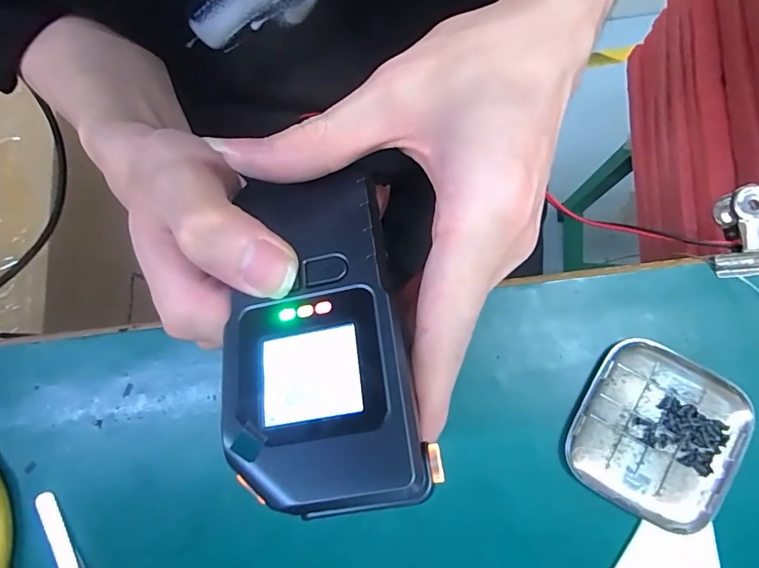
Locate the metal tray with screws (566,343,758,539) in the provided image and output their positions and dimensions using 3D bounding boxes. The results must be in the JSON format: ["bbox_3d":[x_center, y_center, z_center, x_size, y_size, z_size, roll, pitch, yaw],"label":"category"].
[{"bbox_3d":[0.128,0.070,0.210,0.071,0.015,0.072,27,82,8],"label":"metal tray with screws"}]

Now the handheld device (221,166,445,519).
[{"bbox_3d":[-0.022,0.013,0.140,0.057,0.020,0.107,-12,75,-3],"label":"handheld device"}]

